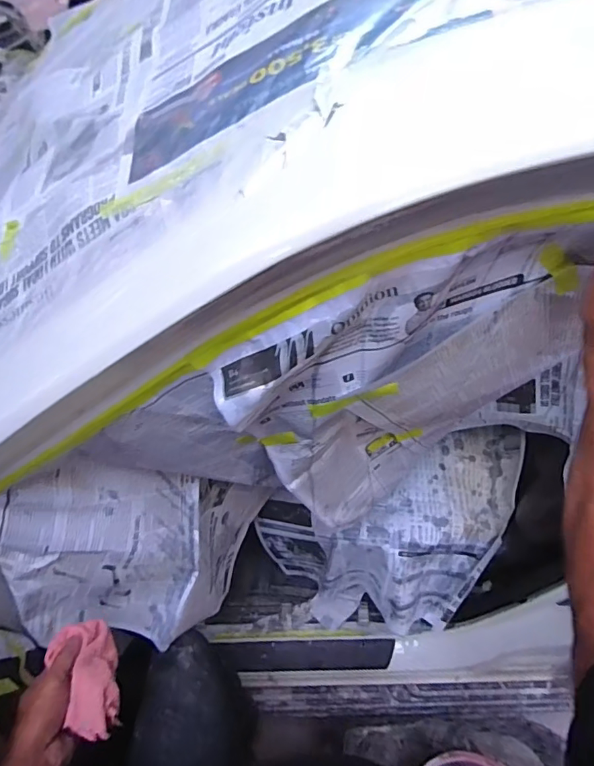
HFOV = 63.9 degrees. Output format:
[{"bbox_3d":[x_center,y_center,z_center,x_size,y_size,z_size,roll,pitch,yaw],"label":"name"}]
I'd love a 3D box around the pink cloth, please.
[{"bbox_3d":[-0.243,0.334,0.545,0.063,0.048,0.133,-24,32,-14],"label":"pink cloth"}]

